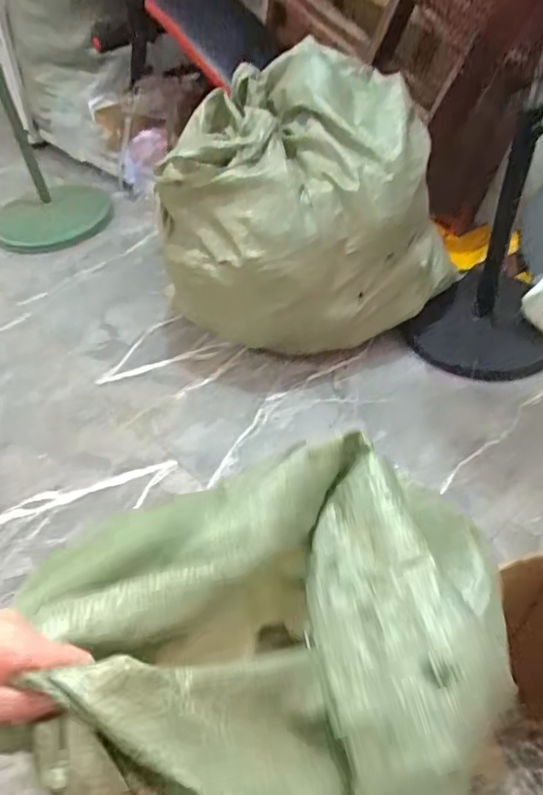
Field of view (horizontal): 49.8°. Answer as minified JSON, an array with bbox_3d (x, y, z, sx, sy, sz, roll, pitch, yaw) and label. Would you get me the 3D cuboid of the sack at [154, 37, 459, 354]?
[{"bbox_3d":[0.061,-0.492,1.515,0.662,0.518,0.587,-17,47,-11],"label":"sack"}]

